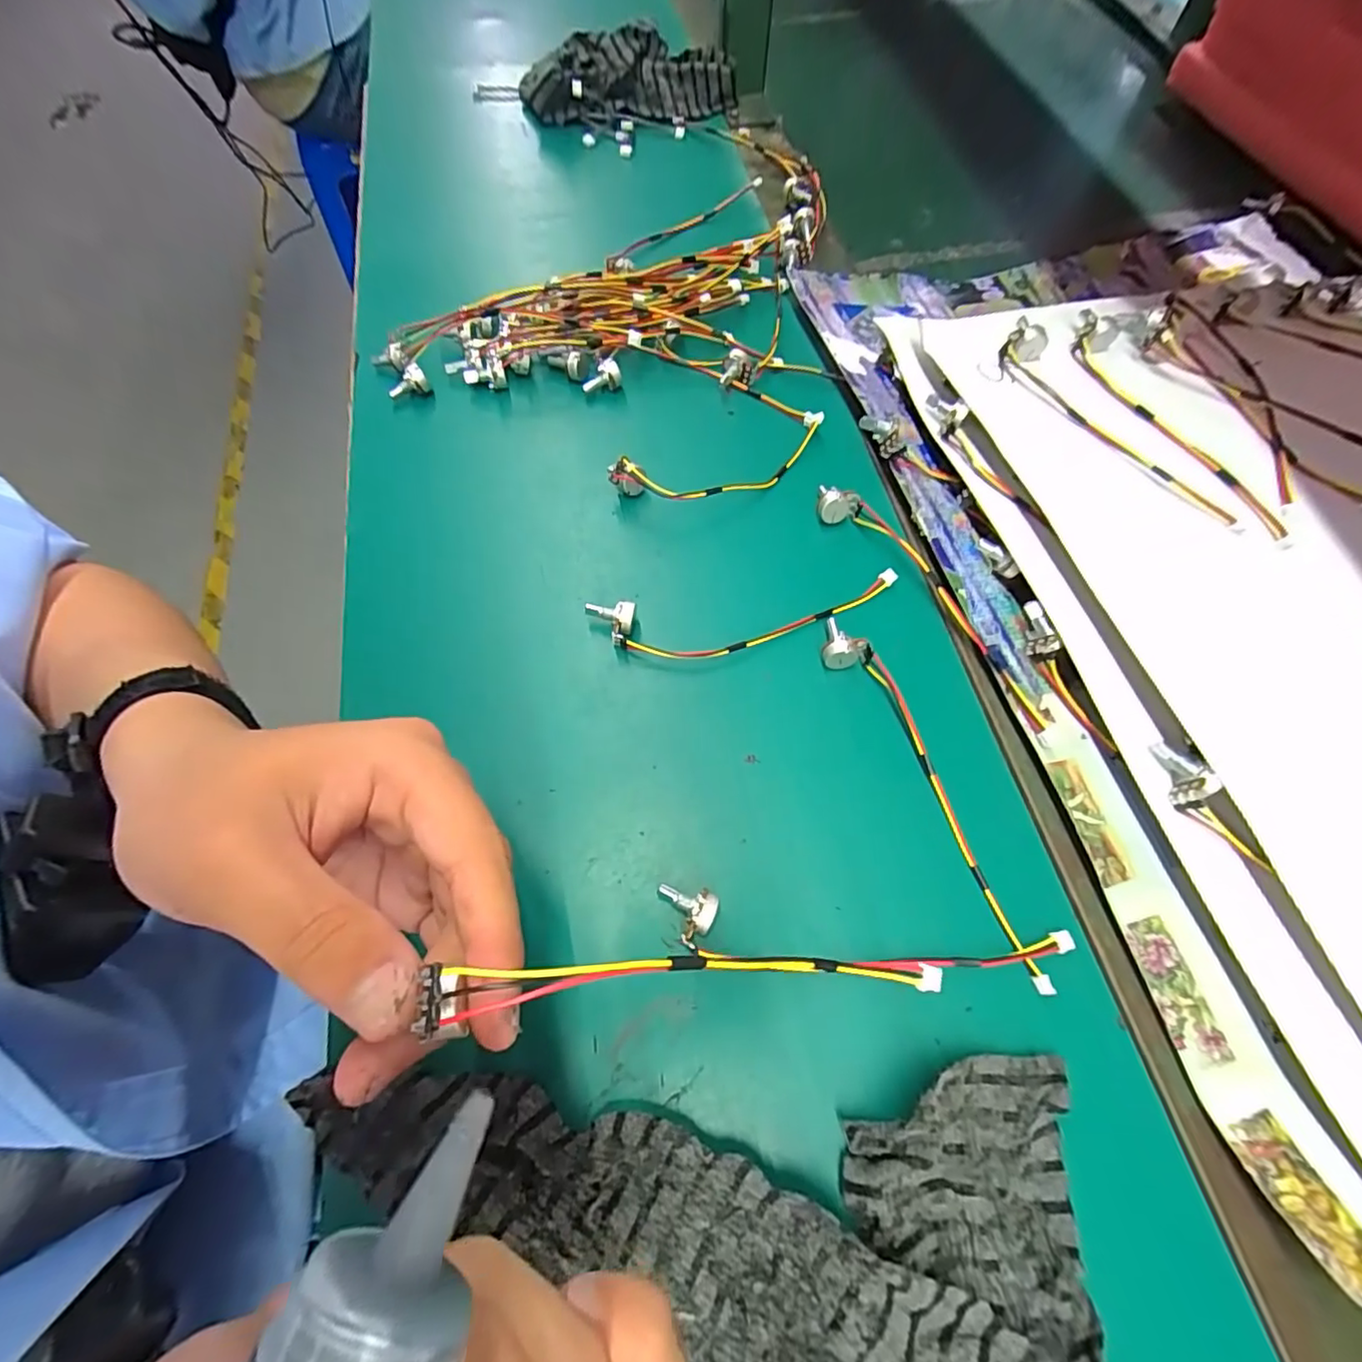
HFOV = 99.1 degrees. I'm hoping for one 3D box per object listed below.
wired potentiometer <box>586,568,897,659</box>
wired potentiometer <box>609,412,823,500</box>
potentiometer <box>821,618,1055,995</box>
[{"bbox_3d":[0.035,-0.031,0.291,0.159,0.018,0.034,-9,66,-4],"label":"wired potentiometer"},{"bbox_3d":[0.026,-0.125,0.329,0.131,0.024,0.044,-17,67,-8],"label":"wired potentiometer"},{"bbox_3d":[0.112,0.045,0.257,0.021,0.017,0.173,-23,68,-11],"label":"potentiometer"}]

